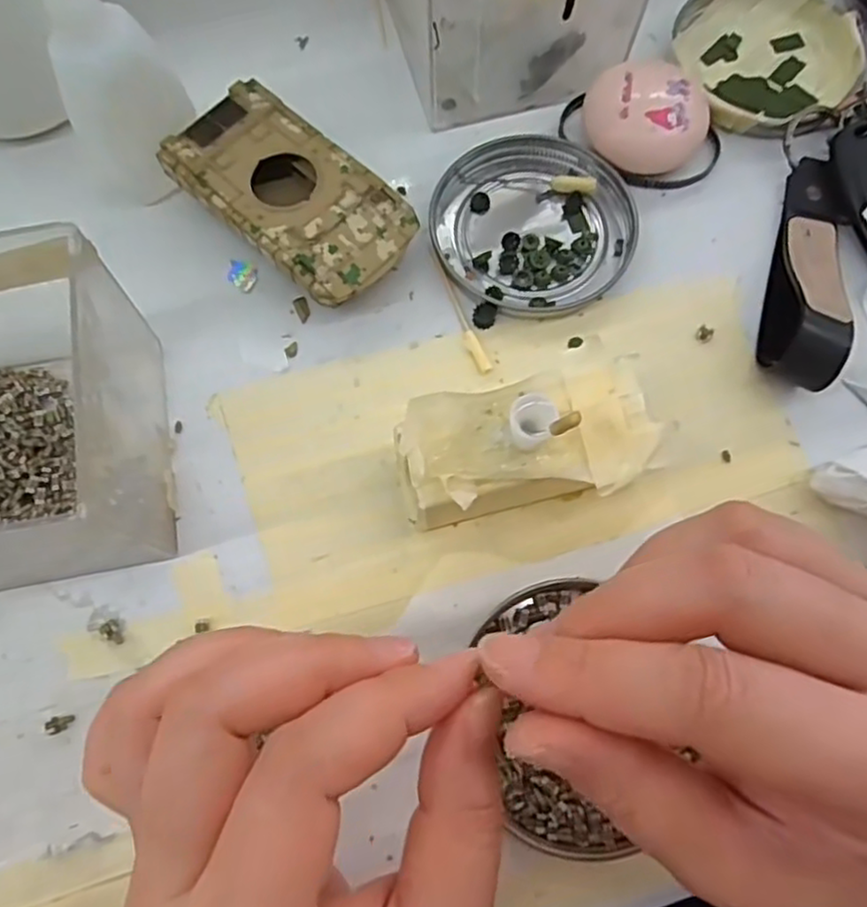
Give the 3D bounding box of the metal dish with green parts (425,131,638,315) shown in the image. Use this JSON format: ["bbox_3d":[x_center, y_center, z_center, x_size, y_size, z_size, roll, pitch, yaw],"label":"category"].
[{"bbox_3d":[0.040,-0.092,0.274,0.075,0.008,0.077,0,73,0],"label":"metal dish with green parts"}]

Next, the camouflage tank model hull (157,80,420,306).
[{"bbox_3d":[-0.053,-0.096,0.268,0.095,0.024,0.051,41,77,11],"label":"camouflage tank model hull"}]

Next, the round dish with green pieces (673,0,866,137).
[{"bbox_3d":[0.145,-0.173,0.299,0.073,0.011,0.081,-14,74,-5],"label":"round dish with green pieces"}]

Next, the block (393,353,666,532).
[{"bbox_3d":[0.032,-0.002,0.226,0.086,0.047,0.042,-13,74,-4],"label":"block"}]

